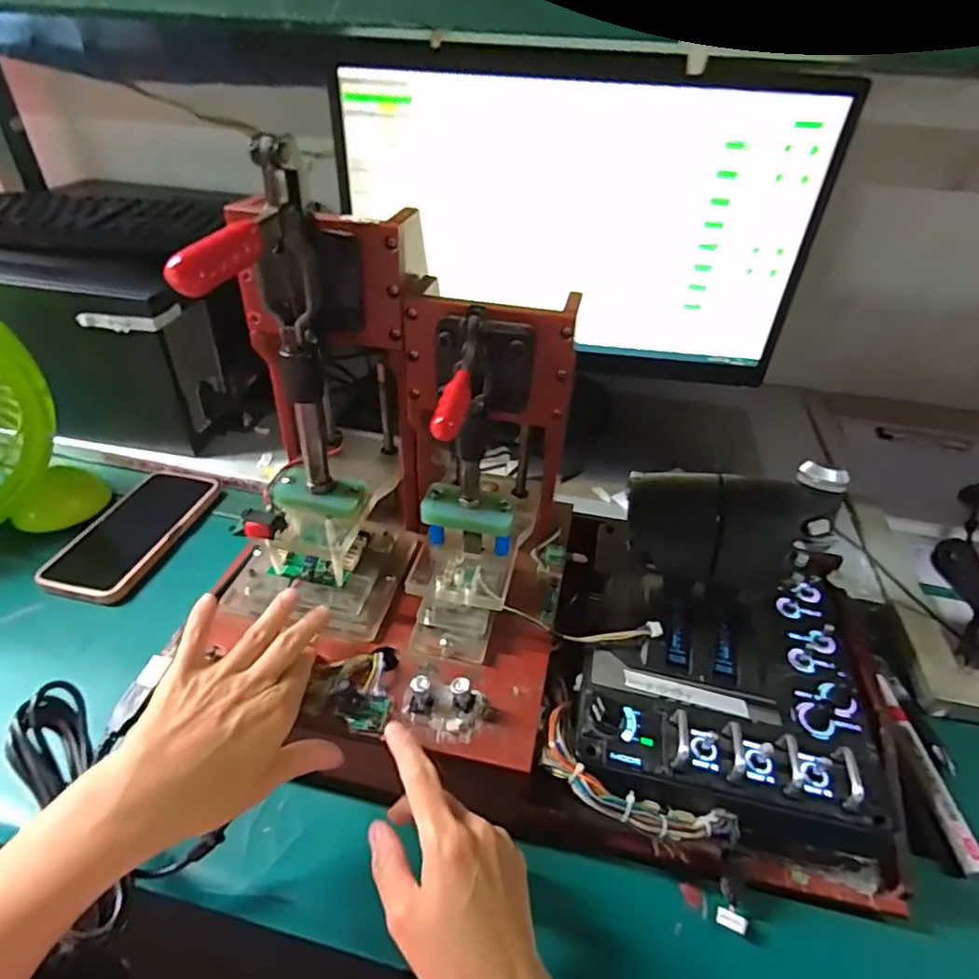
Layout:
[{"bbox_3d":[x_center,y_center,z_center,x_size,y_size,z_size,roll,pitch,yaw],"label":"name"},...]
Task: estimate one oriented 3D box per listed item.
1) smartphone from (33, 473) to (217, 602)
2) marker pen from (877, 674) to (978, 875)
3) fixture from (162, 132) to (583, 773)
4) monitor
[{"bbox_3d":[-0.348,0.039,0.576,0.089,0.012,0.168,9,38,8],"label":"smartphone"},{"bbox_3d":[0.311,0.194,0.425,0.017,0.013,0.146,4,38,1],"label":"marker pen"},{"bbox_3d":[-0.052,-0.017,0.352,0.204,0.261,0.197,9,38,8],"label":"fixture"},{"bbox_3d":[0.094,-0.283,0.651,0.486,0.302,0.049,7,38,5],"label":"monitor"}]

